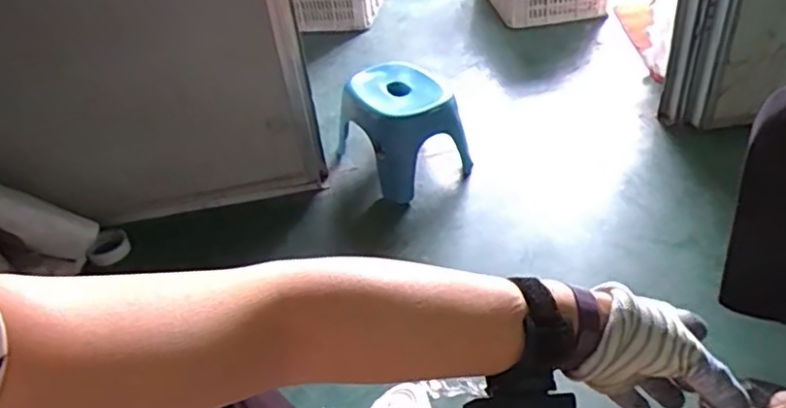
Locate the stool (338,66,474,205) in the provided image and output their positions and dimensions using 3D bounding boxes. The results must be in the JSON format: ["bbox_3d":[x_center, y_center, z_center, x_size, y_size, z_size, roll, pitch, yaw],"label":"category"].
[{"bbox_3d":[0.019,-0.183,1.484,0.226,0.196,0.290,-23,41,-18],"label":"stool"}]

